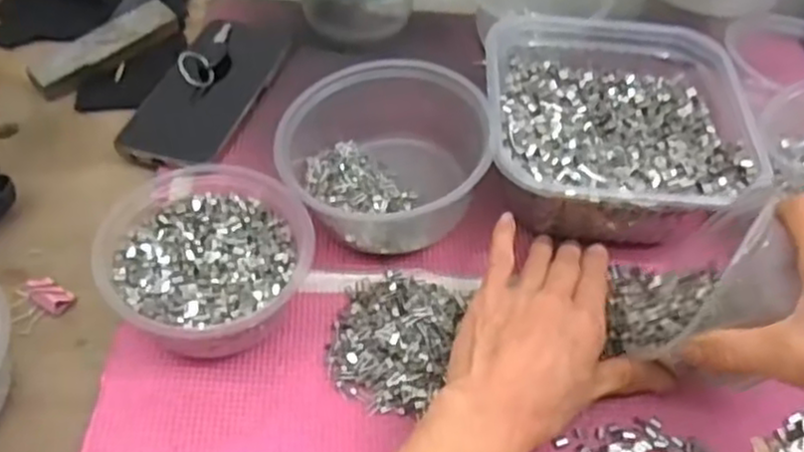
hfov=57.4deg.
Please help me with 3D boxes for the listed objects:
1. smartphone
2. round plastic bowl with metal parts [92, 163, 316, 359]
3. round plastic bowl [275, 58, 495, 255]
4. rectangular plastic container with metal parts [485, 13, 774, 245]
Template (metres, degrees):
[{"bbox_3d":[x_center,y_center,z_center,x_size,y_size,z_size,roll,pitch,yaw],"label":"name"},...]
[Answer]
[{"bbox_3d":[-0.148,-0.107,0.560,0.074,0.024,0.164,17,51,9],"label":"smartphone"},{"bbox_3d":[-0.115,0.024,0.432,0.120,0.062,0.111,3,50,-3],"label":"round plastic bowl with metal parts"},{"bbox_3d":[-0.009,-0.048,0.482,0.126,0.073,0.126,3,50,-3],"label":"round plastic bowl"},{"bbox_3d":[0.142,-0.072,0.510,0.171,0.057,0.183,4,50,-3],"label":"rectangular plastic container with metal parts"}]

